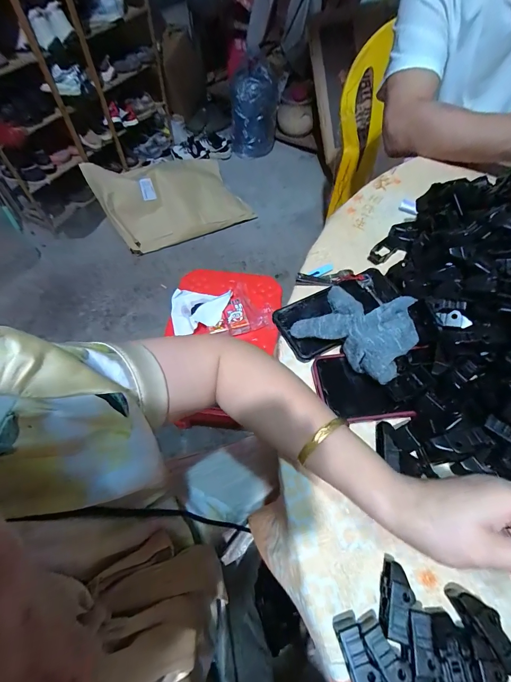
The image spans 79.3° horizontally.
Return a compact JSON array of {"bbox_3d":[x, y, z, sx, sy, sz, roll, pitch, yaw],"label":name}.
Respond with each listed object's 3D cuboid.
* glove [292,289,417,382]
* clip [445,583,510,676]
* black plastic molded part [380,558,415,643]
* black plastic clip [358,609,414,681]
[{"bbox_3d":[0.124,-0.027,0.348,0.115,0.036,0.119,36,66,20],"label":"glove"},{"bbox_3d":[0.172,0.216,0.234,0.021,0.023,0.050,-33,64,-18],"label":"clip"},{"bbox_3d":[0.110,0.201,0.240,0.019,0.018,0.048,14,60,8],"label":"black plastic molded part"},{"bbox_3d":[0.095,0.231,0.222,0.021,0.019,0.053,-21,48,-12],"label":"black plastic clip"}]

